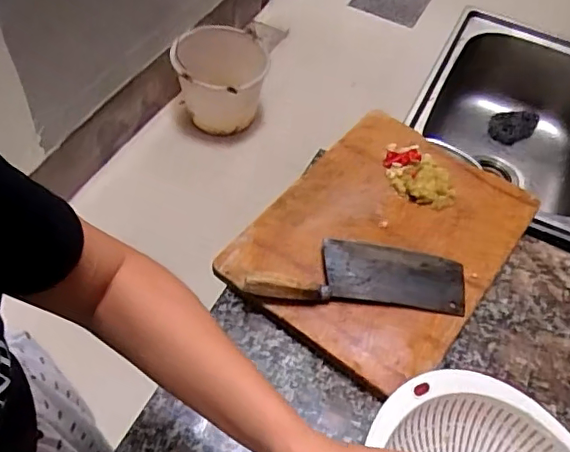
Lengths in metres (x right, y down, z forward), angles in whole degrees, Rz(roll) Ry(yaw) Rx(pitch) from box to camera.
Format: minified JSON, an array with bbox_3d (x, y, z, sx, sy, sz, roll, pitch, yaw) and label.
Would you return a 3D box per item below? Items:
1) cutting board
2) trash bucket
[{"bbox_3d":[0.137,0.014,0.760,0.288,0.037,0.381,34,59,19],"label":"cutting board"},{"bbox_3d":[-0.220,-0.482,1.844,0.289,0.250,0.293,2,54,-3],"label":"trash bucket"}]

